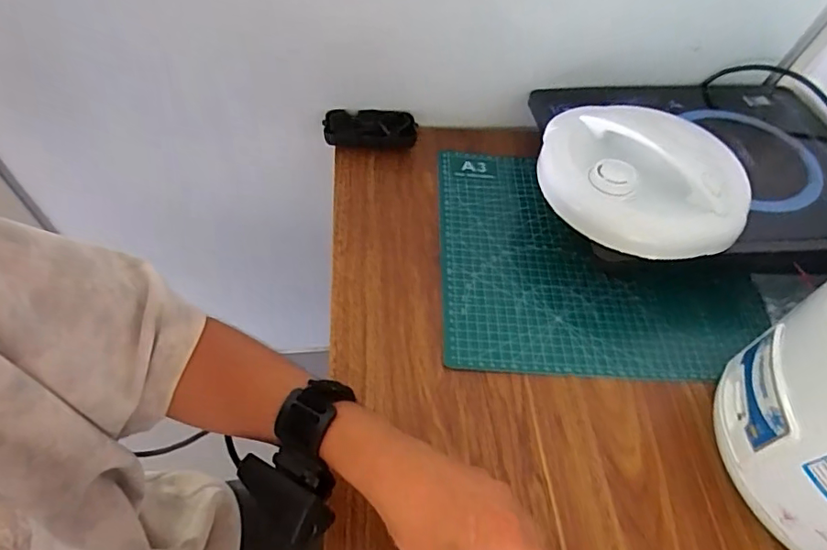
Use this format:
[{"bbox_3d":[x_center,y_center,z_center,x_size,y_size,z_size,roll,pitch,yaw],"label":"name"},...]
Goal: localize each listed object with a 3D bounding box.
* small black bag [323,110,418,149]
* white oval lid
[{"bbox_3d":[-0.054,-0.182,0.666,0.113,0.025,0.055,1,52,-4],"label":"small black bag"},{"bbox_3d":[0.232,-0.110,0.536,0.197,0.045,0.206,14,53,5],"label":"white oval lid"}]

